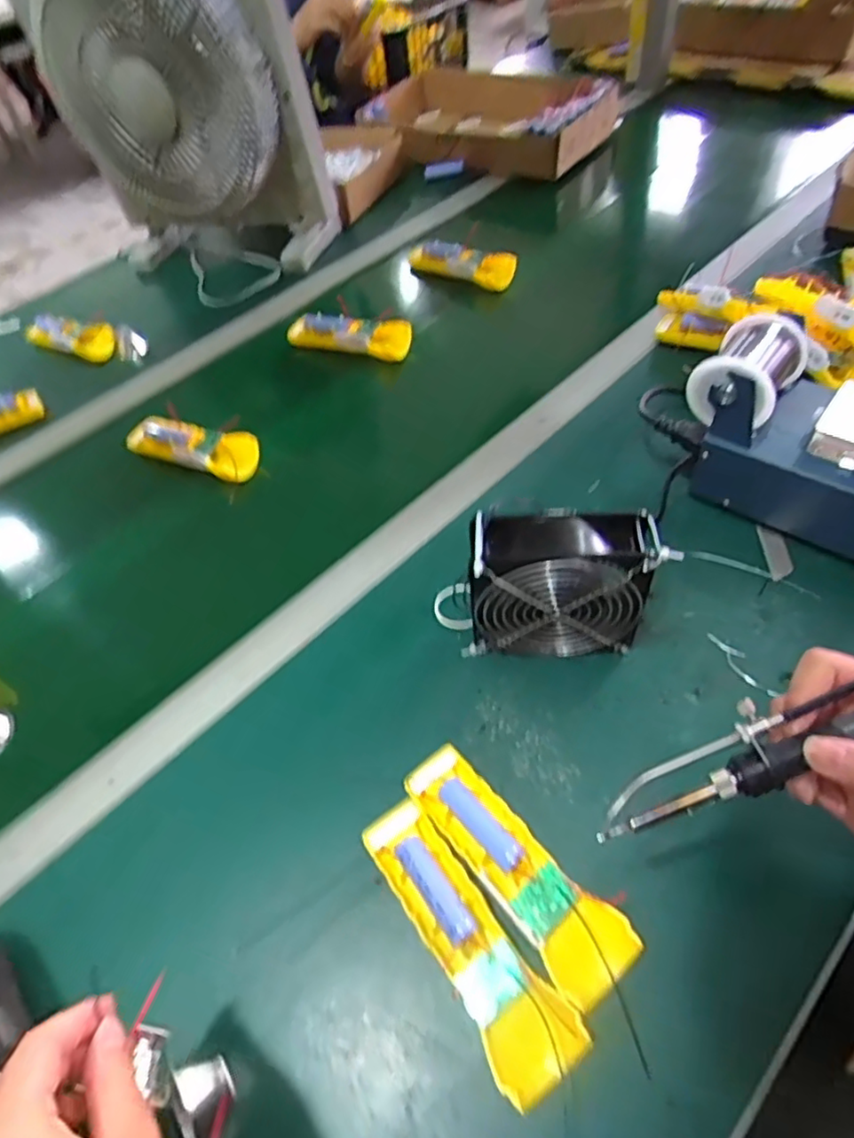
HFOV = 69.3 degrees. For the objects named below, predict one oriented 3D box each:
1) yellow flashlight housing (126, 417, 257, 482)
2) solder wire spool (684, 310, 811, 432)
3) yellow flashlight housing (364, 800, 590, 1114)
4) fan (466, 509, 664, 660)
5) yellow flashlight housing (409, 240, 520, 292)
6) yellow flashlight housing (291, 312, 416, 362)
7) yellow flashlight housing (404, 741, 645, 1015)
[{"bbox_3d":[-0.262,-0.138,0.687,0.166,0.028,0.054,18,57,20],"label":"yellow flashlight housing"},{"bbox_3d":[0.257,-0.158,0.495,0.063,0.063,0.074,30,61,26],"label":"solder wire spool"},{"bbox_3d":[0.021,0.216,0.371,0.048,0.034,0.165,-31,55,-16],"label":"yellow flashlight housing"},{"bbox_3d":[0.093,0.012,0.448,0.119,0.111,0.048,-3,52,5],"label":"fan"},{"bbox_3d":[0.046,-0.423,0.864,0.165,0.046,0.043,17,57,20],"label":"yellow flashlight housing"},{"bbox_3d":[-0.099,-0.301,0.788,0.172,0.041,0.056,17,56,19],"label":"yellow flashlight housing"},{"bbox_3d":[0.053,0.184,0.392,0.049,0.033,0.166,-34,56,-18],"label":"yellow flashlight housing"}]

